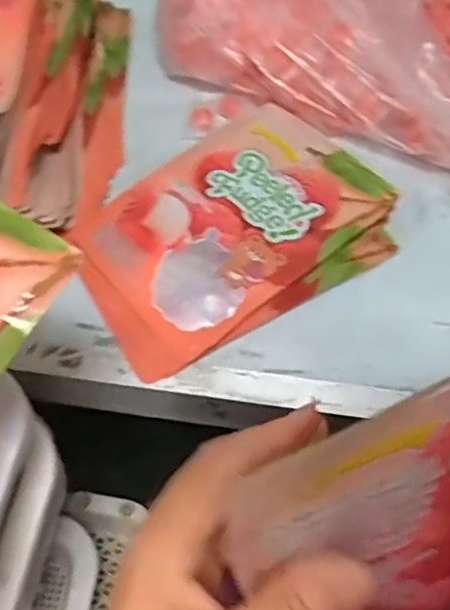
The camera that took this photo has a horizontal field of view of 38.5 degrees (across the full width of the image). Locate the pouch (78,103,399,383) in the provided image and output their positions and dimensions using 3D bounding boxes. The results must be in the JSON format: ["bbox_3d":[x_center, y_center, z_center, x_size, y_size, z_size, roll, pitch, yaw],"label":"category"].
[{"bbox_3d":[0.001,-0.071,0.524,0.245,0.032,0.179,-29,61,-18],"label":"pouch"}]

